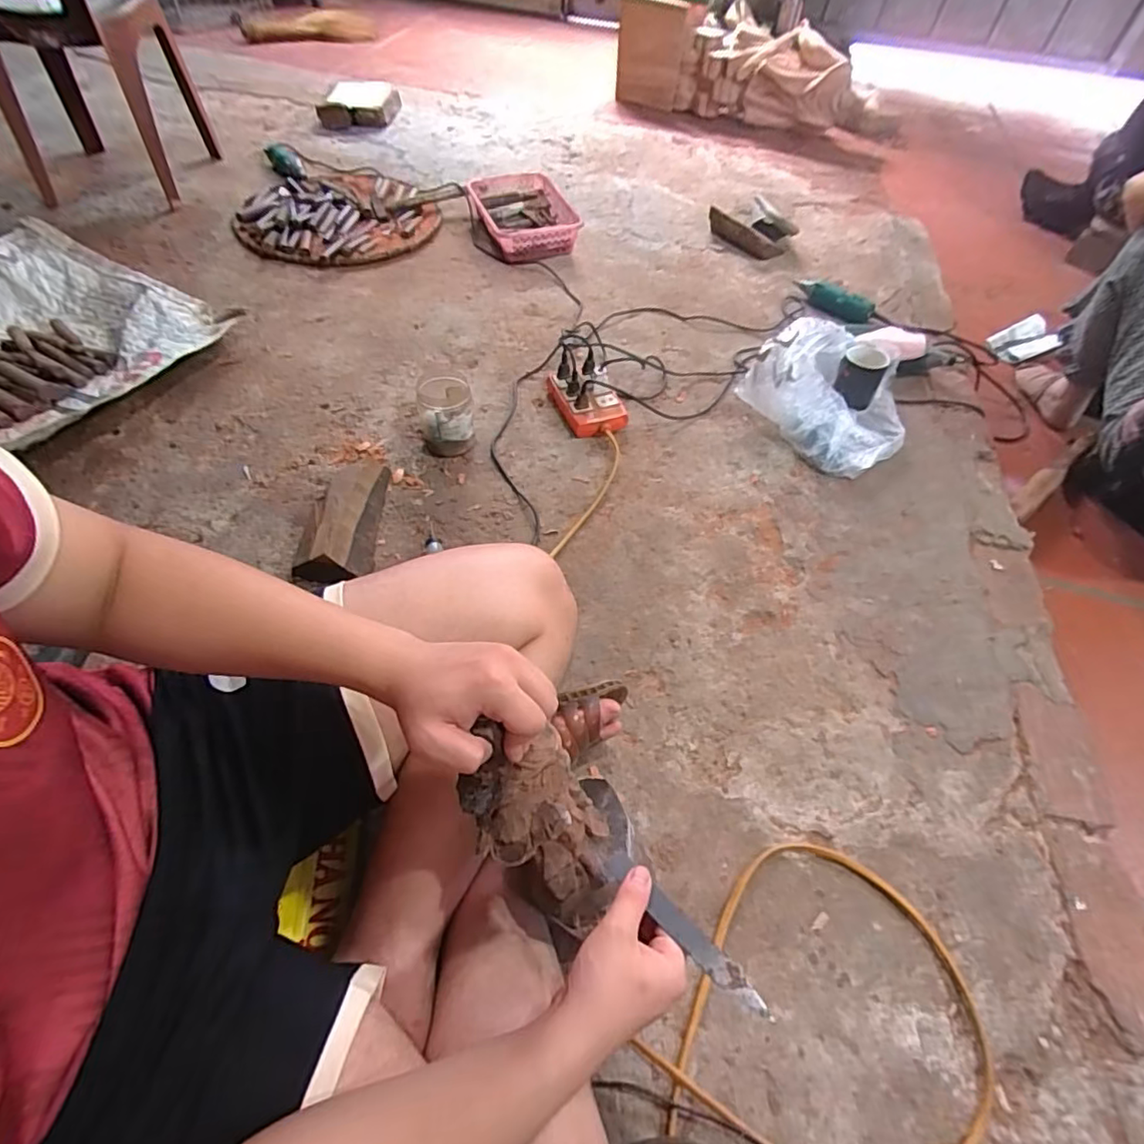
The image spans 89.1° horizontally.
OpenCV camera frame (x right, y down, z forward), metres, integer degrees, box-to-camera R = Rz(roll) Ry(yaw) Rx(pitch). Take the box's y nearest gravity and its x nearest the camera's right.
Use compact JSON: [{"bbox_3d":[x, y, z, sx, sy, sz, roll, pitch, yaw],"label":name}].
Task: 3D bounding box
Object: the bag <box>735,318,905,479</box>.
[{"bbox_3d":[0.509,-0.347,1.086,0.275,0.149,0.281,-34,61,-22],"label":"bag"}]

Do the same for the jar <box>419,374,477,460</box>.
[{"bbox_3d":[-0.221,-0.278,1.021,0.091,0.113,0.102,-6,56,-11],"label":"jar"}]

